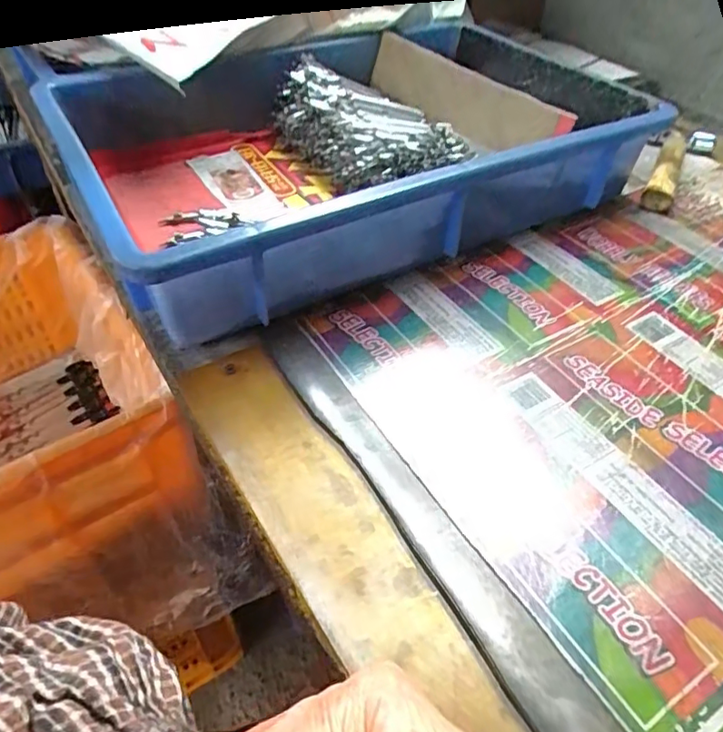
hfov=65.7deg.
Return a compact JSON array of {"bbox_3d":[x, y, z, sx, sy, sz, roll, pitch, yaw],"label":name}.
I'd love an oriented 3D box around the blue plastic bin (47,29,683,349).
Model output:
[{"bbox_3d":[-0.009,-0.178,0.460,0.404,0.086,0.284,-22,51,-22],"label":"blue plastic bin"}]

